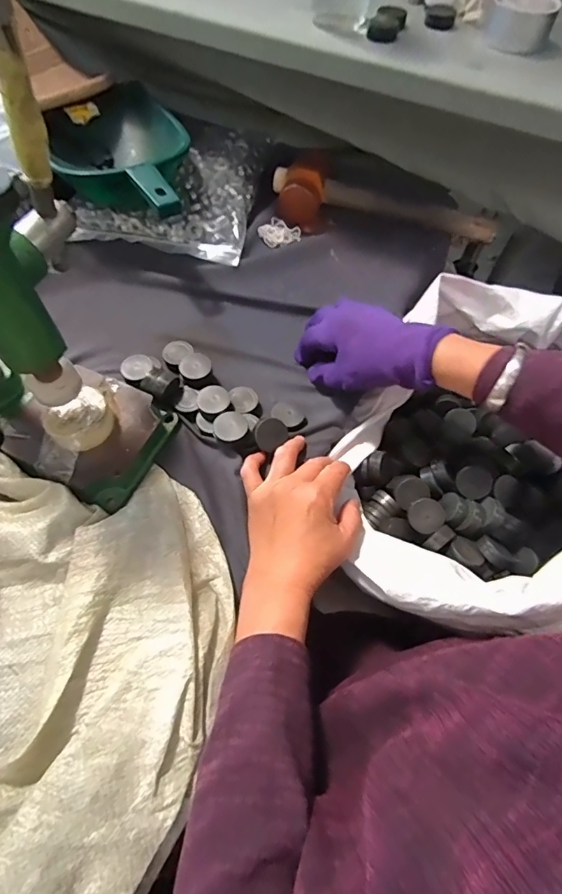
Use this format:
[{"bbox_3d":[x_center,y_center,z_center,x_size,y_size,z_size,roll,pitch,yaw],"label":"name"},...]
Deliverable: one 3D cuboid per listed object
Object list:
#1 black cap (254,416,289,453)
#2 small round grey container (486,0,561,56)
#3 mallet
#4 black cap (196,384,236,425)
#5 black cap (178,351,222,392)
[{"bbox_3d":[-0.012,-0.013,0.438,0.033,0.013,0.029,-43,97,-16],"label":"black cap"},{"bbox_3d":[0.246,-0.439,0.468,0.067,0.037,0.057,24,62,12],"label":"small round grey container"},{"bbox_3d":[0.136,-0.318,0.598,0.299,0.051,0.071,8,60,3],"label":"mallet"},{"bbox_3d":[-0.067,-0.043,0.455,0.033,0.017,0.038,-28,64,-17],"label":"black cap"},{"bbox_3d":[-0.087,-0.078,0.475,0.032,0.019,0.037,-34,66,-19],"label":"black cap"}]

